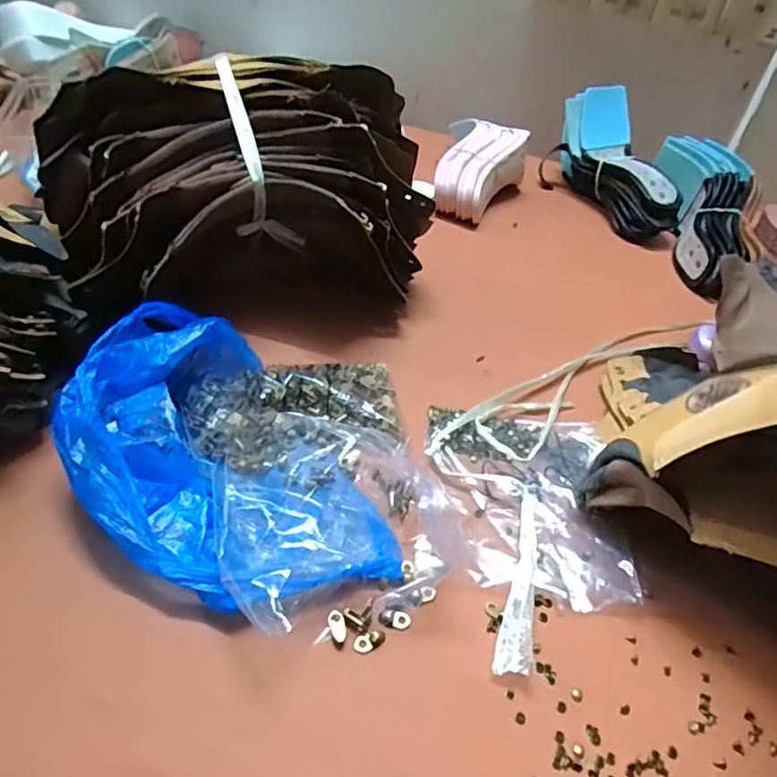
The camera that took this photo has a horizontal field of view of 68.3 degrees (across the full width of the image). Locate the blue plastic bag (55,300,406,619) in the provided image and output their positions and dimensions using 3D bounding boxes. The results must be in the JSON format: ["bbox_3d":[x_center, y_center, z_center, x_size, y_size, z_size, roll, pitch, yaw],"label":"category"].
[{"bbox_3d":[-0.113,0.042,0.369,0.155,0.061,0.242,-25,54,-30],"label":"blue plastic bag"}]

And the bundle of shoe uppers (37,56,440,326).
[{"bbox_3d":[-0.121,-0.162,0.508,0.317,0.182,0.172,-10,47,-19],"label":"bundle of shoe uppers"}]

